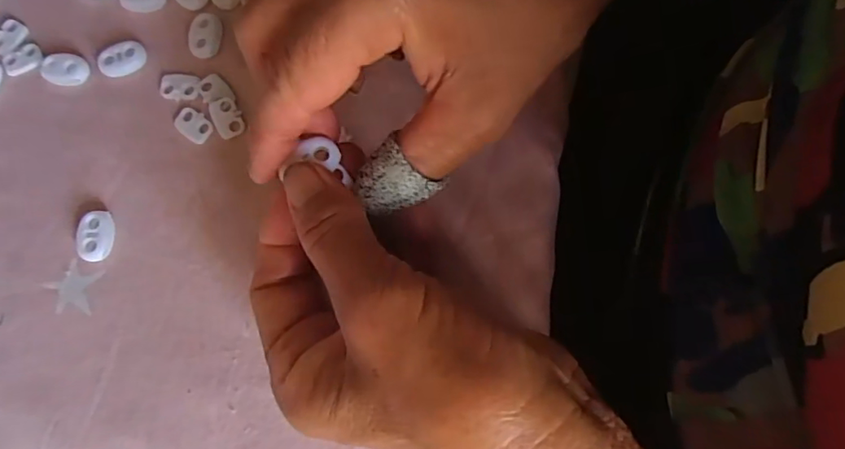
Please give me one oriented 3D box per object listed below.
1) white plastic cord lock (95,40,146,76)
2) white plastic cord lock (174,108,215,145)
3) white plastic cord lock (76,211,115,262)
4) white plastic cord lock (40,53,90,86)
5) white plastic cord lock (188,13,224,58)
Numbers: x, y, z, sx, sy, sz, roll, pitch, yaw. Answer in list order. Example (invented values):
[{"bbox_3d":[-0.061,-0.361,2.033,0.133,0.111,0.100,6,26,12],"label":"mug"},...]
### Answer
[{"bbox_3d":[-0.143,-0.078,0.265,0.023,0.005,0.014,-17,77,-3],"label":"white plastic cord lock"},{"bbox_3d":[-0.106,-0.046,0.256,0.020,0.004,0.013,35,80,9],"label":"white plastic cord lock"},{"bbox_3d":[-0.143,0.005,0.244,0.014,0.005,0.022,-3,76,1],"label":"white plastic cord lock"},{"bbox_3d":[-0.170,-0.073,0.264,0.022,0.005,0.015,7,77,3],"label":"white plastic cord lock"},{"bbox_3d":[-0.103,-0.091,0.265,0.016,0.005,0.022,-6,76,0],"label":"white plastic cord lock"}]

